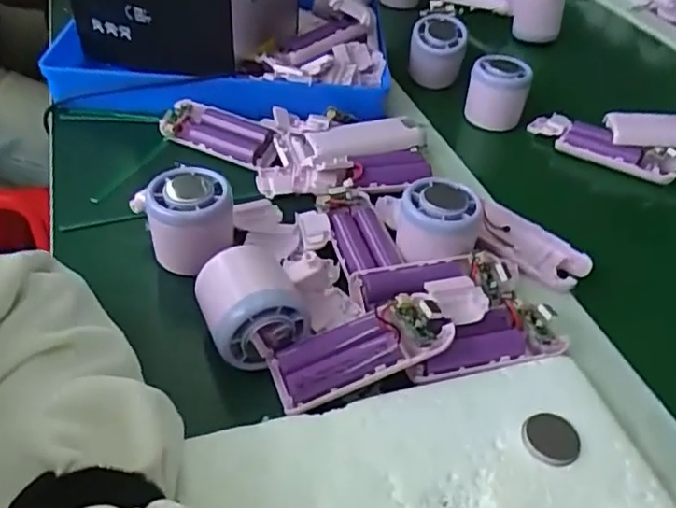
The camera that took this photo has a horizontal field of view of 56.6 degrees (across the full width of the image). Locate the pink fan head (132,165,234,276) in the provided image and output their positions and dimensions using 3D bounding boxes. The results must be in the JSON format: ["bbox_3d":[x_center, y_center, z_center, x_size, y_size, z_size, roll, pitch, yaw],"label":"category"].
[{"bbox_3d":[-0.104,-0.023,0.424,0.064,0.050,0.069,-7,44,-12],"label":"pink fan head"}]

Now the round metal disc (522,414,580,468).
[{"bbox_3d":[0.114,0.099,0.337,0.029,0.004,0.028,3,43,-3],"label":"round metal disc"}]

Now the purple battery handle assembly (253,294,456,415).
[{"bbox_3d":[0.011,0.053,0.362,0.104,0.019,0.047,-19,46,-5],"label":"purple battery handle assembly"}]

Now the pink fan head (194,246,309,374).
[{"bbox_3d":[-0.053,0.028,0.372,0.053,0.042,0.059,-20,48,-25],"label":"pink fan head"}]

